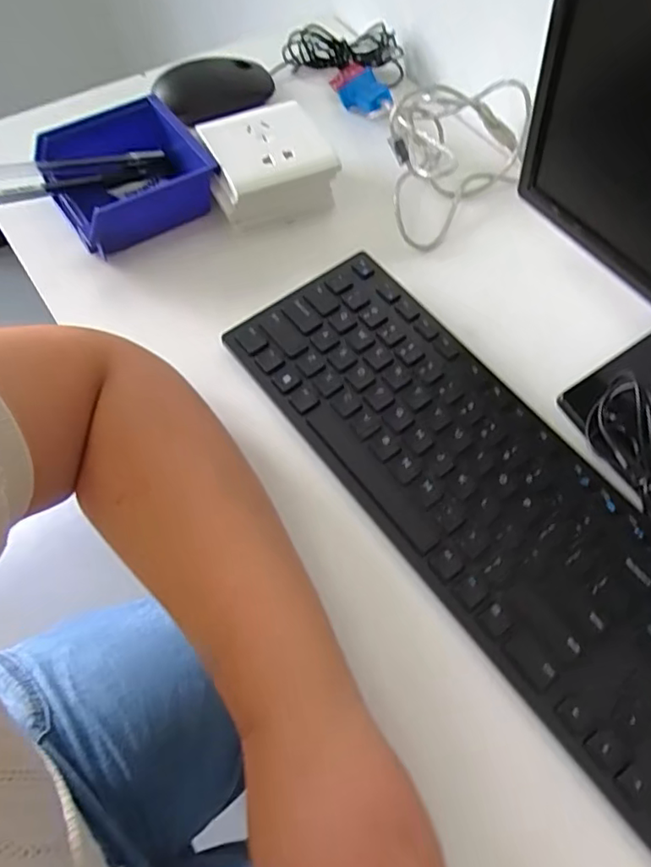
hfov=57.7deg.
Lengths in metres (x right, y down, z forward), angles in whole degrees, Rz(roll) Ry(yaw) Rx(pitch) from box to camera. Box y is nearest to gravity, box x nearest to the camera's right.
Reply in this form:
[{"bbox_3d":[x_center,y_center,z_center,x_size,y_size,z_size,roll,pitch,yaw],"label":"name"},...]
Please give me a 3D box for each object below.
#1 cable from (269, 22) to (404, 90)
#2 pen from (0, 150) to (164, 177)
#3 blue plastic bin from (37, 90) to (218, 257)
[{"bbox_3d":[0.012,-0.360,0.560,0.122,0.051,0.035,0,63,1],"label":"cable"},{"bbox_3d":[-0.196,-0.210,0.458,0.142,0.012,0.012,-20,65,-27],"label":"pen"},{"bbox_3d":[-0.152,-0.200,0.462,0.114,0.050,0.110,-29,66,-14],"label":"blue plastic bin"}]

